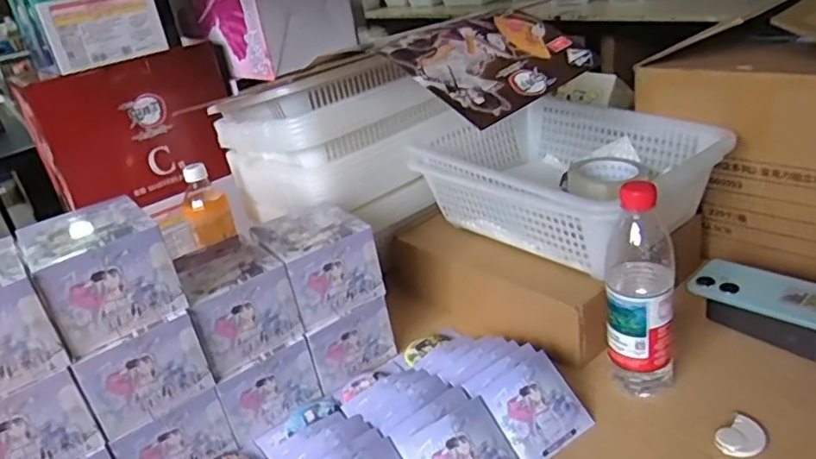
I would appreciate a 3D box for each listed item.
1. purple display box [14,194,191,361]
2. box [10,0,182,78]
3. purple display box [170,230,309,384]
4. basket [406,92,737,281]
[{"bbox_3d":[-0.290,0.038,0.584,0.106,0.093,0.107,-26,30,-29],"label":"purple display box"},{"bbox_3d":[-0.472,-0.311,0.921,0.184,0.117,0.109,-26,30,-29],"label":"box"},{"bbox_3d":[-0.193,0.077,0.674,0.104,0.094,0.106,-26,30,-29],"label":"purple display box"},{"bbox_3d":[0.212,-0.066,0.818,0.262,0.124,0.345,-27,31,-31],"label":"basket"}]

